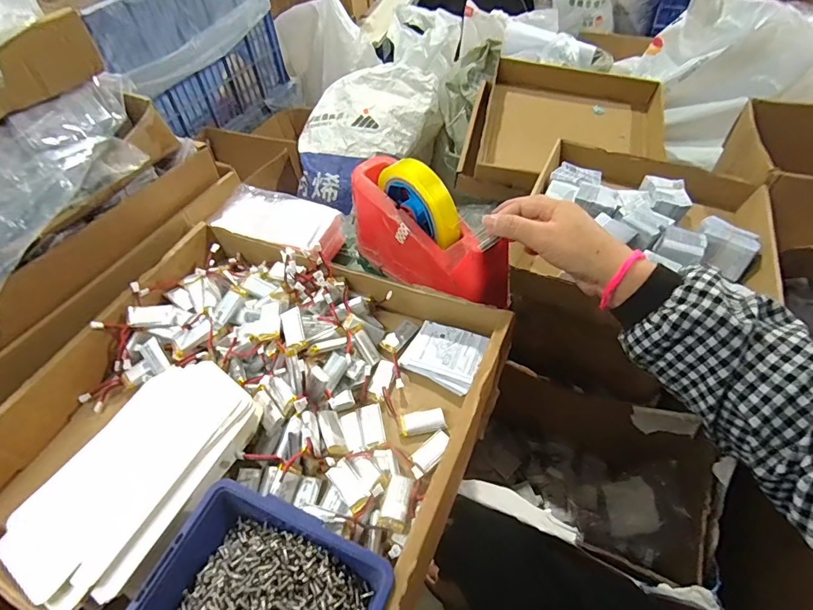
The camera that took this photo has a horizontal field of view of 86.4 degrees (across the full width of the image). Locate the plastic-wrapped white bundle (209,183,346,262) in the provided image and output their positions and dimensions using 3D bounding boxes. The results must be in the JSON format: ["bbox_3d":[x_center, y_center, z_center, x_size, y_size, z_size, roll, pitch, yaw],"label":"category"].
[{"bbox_3d":[-0.157,-0.100,0.536,0.161,0.037,0.077,17,54,18],"label":"plastic-wrapped white bundle"}]

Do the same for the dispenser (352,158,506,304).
[{"bbox_3d":[0.014,-0.074,0.438,0.065,0.113,0.196,-38,57,-23],"label":"dispenser"}]

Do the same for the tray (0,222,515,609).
[{"bbox_3d":[-0.137,0.092,0.372,0.369,0.063,0.340,19,55,19],"label":"tray"}]

